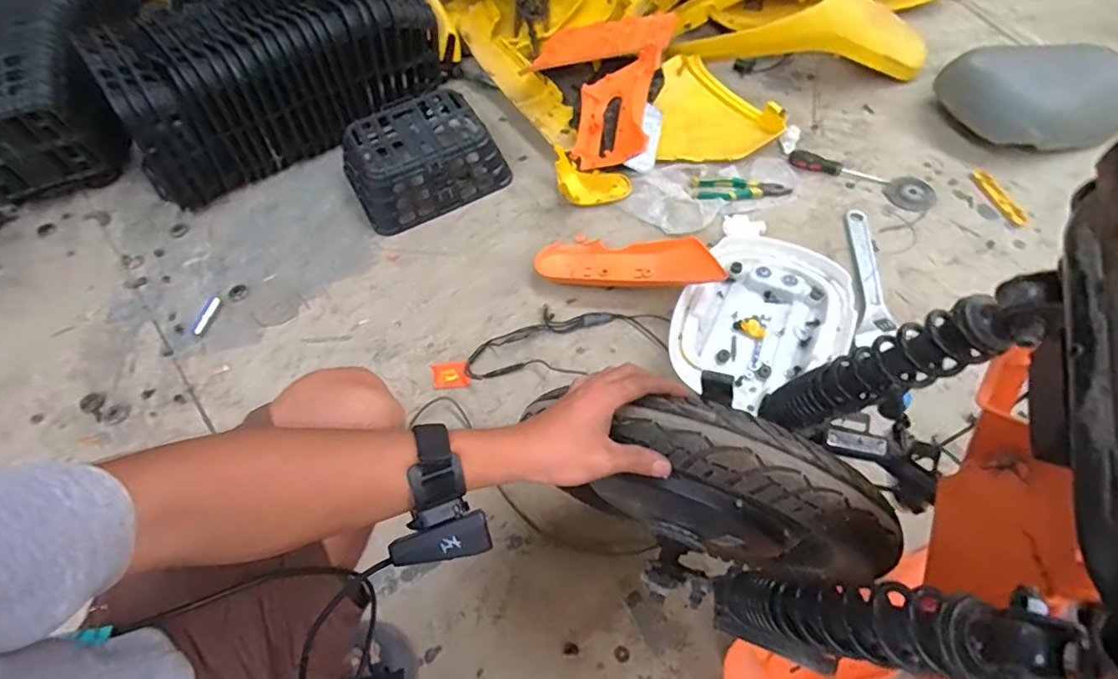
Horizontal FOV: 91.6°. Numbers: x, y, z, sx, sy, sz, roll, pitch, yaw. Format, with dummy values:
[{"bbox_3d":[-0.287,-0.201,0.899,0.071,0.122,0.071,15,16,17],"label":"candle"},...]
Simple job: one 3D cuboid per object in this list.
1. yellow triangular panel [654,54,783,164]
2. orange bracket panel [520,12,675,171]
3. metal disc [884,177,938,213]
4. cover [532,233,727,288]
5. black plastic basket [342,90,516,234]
[{"bbox_3d":[0.358,-0.524,1.235,0.275,0.057,0.286,-2,58,4],"label":"yellow triangular panel"},{"bbox_3d":[0.076,-0.600,1.230,0.321,0.143,0.495,11,59,11],"label":"orange bracket panel"},{"bbox_3d":[0.715,-0.294,1.101,0.102,0.005,0.088,-41,64,-20],"label":"metal disc"},{"bbox_3d":[0.127,-0.146,1.006,0.326,0.026,0.121,3,58,6],"label":"cover"},{"bbox_3d":[-0.293,-0.381,1.142,0.304,0.123,0.231,-31,61,-14],"label":"black plastic basket"}]

